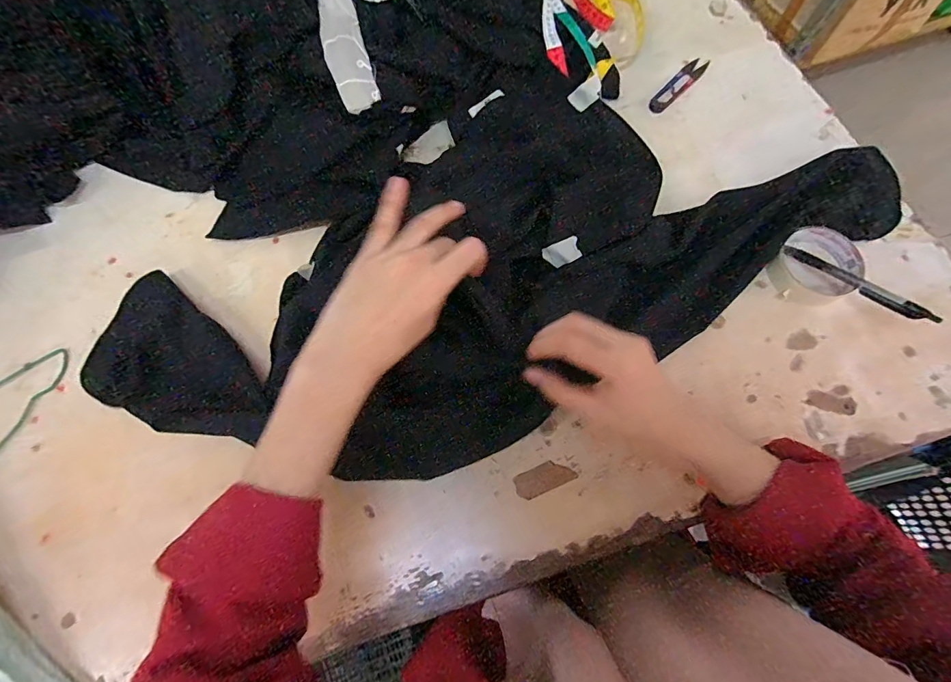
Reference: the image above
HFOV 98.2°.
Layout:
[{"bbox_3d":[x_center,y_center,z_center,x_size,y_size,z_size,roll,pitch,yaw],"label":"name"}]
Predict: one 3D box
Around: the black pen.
[{"bbox_3d":[0.378,-0.059,0.412,0.012,0.015,0.137,-34,54,-10],"label":"black pen"}]

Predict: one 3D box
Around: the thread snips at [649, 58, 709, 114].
[{"bbox_3d":[0.263,-0.332,0.531,0.023,0.005,0.114,42,77,14],"label":"thread snips"}]

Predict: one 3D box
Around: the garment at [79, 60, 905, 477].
[{"bbox_3d":[0.026,-0.094,0.438,0.797,0.046,0.352,-21,72,-6],"label":"garment"}]

